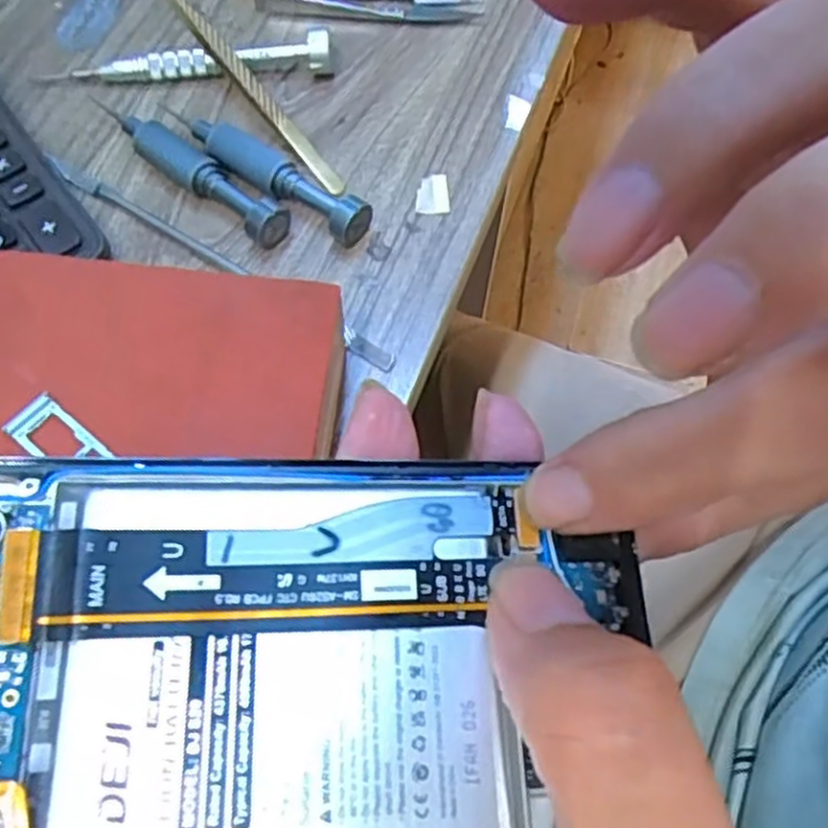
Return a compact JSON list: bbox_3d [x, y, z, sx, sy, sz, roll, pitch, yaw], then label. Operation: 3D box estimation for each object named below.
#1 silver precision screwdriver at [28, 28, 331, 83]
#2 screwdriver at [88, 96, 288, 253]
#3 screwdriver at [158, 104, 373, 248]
[{"bbox_3d":[-0.097,-0.152,0.332,0.122,0.015,0.017,-8,65,-6],"label":"silver precision screwdriver"},{"bbox_3d":[-0.092,-0.101,0.308,0.103,0.016,0.016,37,69,15],"label":"screwdriver"},{"bbox_3d":[-0.061,-0.099,0.308,0.099,0.016,0.016,33,68,13],"label":"screwdriver"}]

